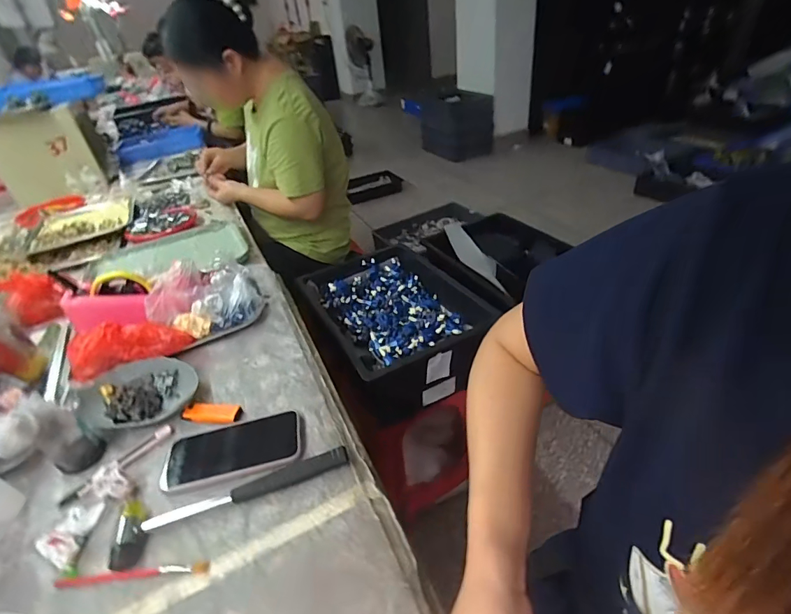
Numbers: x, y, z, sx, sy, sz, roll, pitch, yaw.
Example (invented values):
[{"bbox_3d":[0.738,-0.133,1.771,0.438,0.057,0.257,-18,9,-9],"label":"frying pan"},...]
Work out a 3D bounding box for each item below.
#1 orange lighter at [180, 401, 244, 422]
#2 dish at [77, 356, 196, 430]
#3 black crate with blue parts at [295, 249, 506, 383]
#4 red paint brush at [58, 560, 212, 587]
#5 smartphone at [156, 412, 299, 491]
[{"bbox_3d":[-0.250,0.141,0.574,0.080,0.014,0.024,1,37,10],"label":"orange lighter"},{"bbox_3d":[-0.373,0.126,0.606,0.166,0.027,0.118,-13,37,-8],"label":"dish"},{"bbox_3d":[-0.011,-0.001,0.988,0.317,0.079,0.432,-23,37,-19],"label":"black crate with blue parts"},{"bbox_3d":[-0.262,0.264,0.421,0.154,0.004,0.011,-6,36,1],"label":"red paint brush"},{"bbox_3d":[-0.201,0.175,0.517,0.168,0.018,0.085,-14,37,-9],"label":"smartphone"}]

